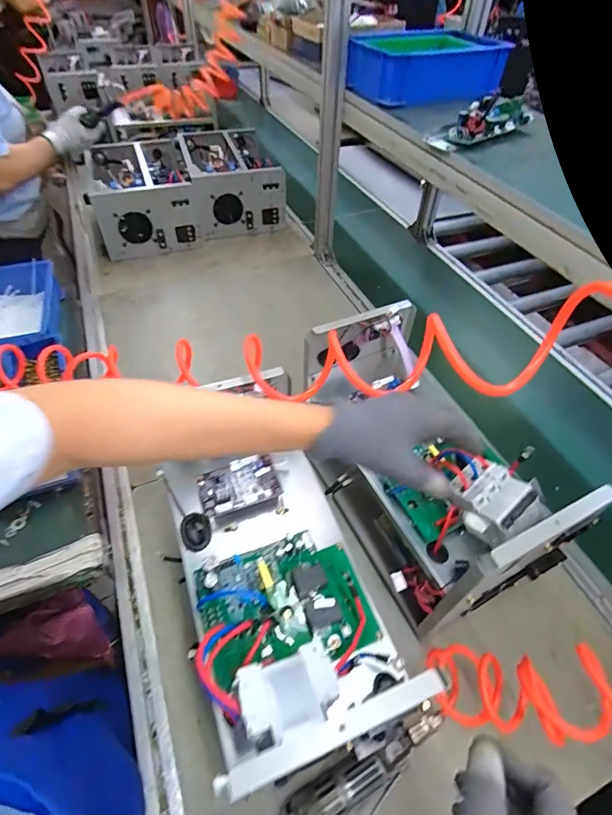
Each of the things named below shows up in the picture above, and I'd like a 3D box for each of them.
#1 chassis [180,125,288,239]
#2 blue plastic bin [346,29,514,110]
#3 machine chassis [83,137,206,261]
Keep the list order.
[{"bbox_3d":[-0.236,-0.716,1.335,0.265,0.187,0.377,-13,51,-13],"label":"chassis"},{"bbox_3d":[0.249,-0.726,0.894,0.283,0.087,0.185,-19,53,-17],"label":"blue plastic bin"},{"bbox_3d":[-0.487,-0.640,1.266,0.271,0.177,0.396,-14,52,-14],"label":"machine chassis"}]

